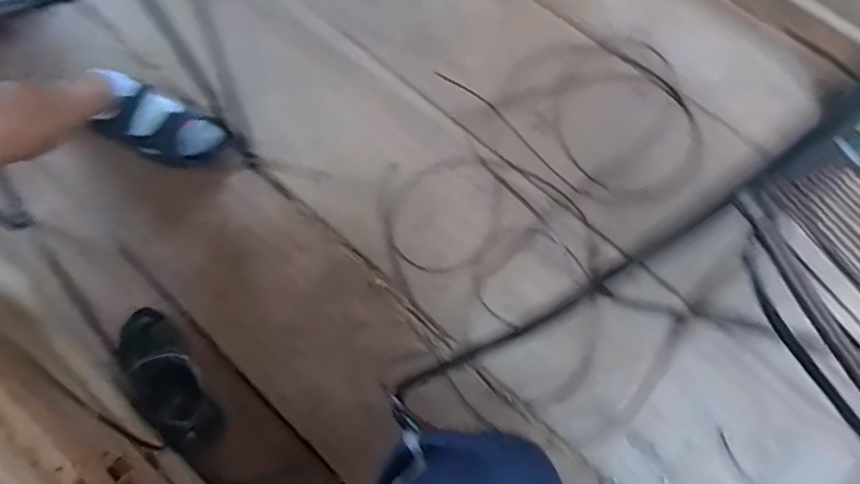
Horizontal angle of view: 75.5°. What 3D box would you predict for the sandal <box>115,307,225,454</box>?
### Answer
[{"bbox_3d":[-0.420,0.219,0.877,0.107,0.060,0.249,-33,74,-12],"label":"sandal"}]

